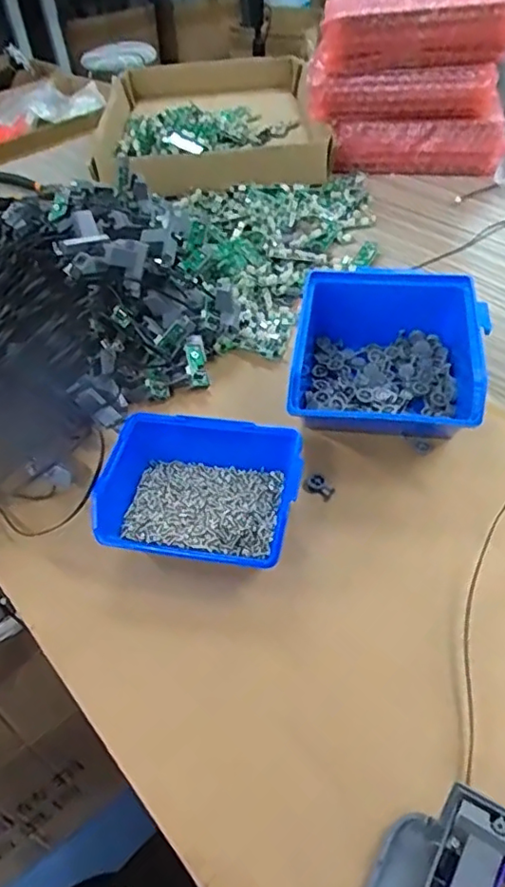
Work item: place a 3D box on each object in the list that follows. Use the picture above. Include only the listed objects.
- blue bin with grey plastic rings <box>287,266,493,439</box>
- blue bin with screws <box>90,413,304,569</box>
[{"bbox_3d":[0.089,-0.056,0.403,0.117,0.059,0.127,5,46,8],"label":"blue bin with grey plastic rings"},{"bbox_3d":[-0.030,0.030,0.350,0.111,0.045,0.081,7,47,10],"label":"blue bin with screws"}]

